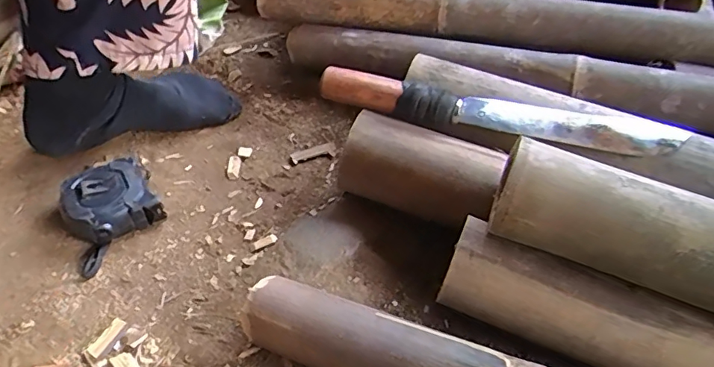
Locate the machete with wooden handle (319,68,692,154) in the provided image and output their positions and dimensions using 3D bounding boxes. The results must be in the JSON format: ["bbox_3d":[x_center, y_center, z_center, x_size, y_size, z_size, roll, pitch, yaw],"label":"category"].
[{"bbox_3d":[0.136,-0.069,0.474,0.345,0.024,0.045,10,49,4],"label":"machete with wooden handle"}]

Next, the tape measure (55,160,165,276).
[{"bbox_3d":[-0.247,0.025,0.483,0.089,0.043,0.098,-29,57,-26],"label":"tape measure"}]

